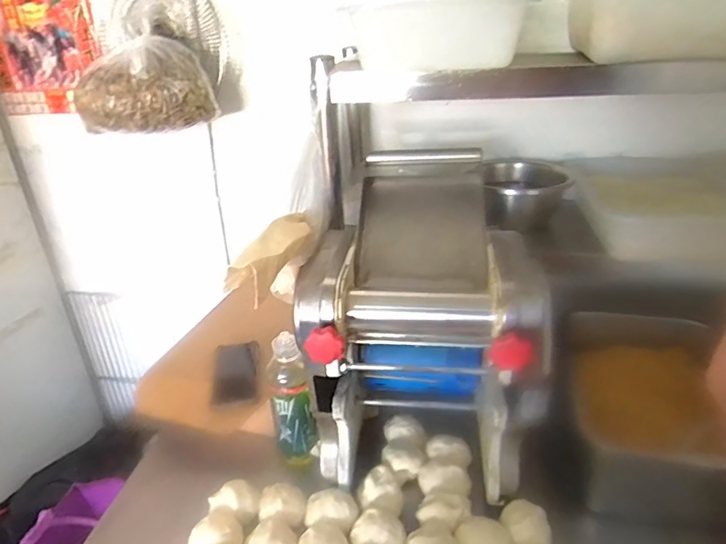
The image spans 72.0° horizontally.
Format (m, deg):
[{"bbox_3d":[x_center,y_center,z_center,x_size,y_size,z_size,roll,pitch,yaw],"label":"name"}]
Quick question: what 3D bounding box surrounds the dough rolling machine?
[{"bbox_3d":[0.087,0.033,0.756,0.309,0.494,0.397,0,26,5],"label":"dough rolling machine"}]

